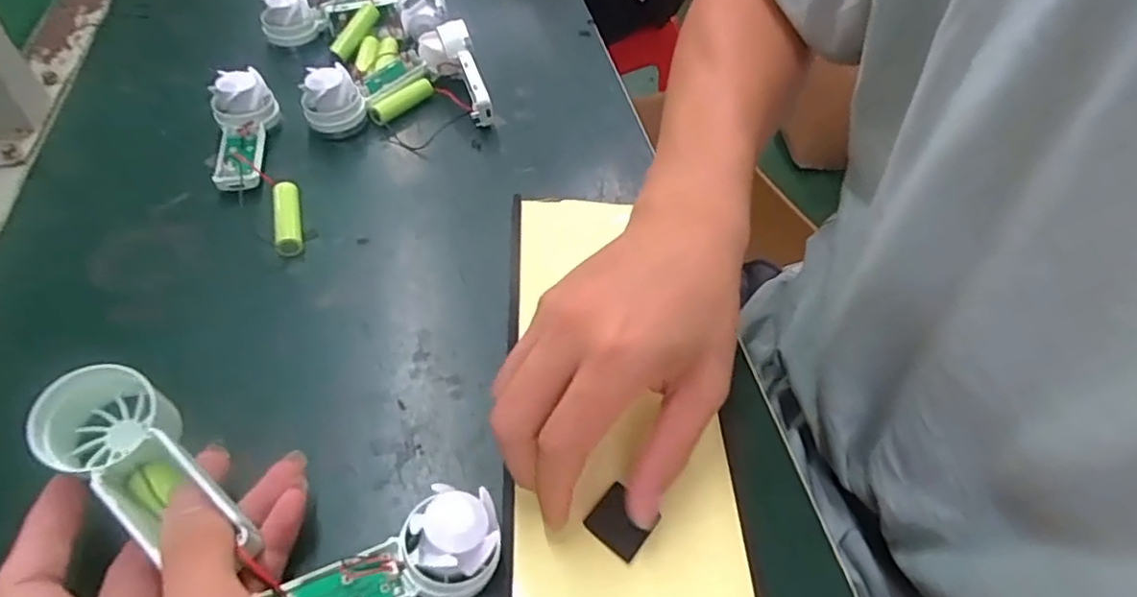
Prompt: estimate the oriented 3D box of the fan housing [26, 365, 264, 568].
[{"bbox_3d":[-0.160,0.062,0.241,0.096,0.040,0.040,33,55,22],"label":"fan housing"}]

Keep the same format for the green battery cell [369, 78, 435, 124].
[{"bbox_3d":[-0.118,-0.140,0.460,0.012,0.015,0.051,37,57,22],"label":"green battery cell"}]

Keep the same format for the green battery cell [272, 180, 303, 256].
[{"bbox_3d":[-0.165,-0.047,0.378,0.014,0.015,0.049,-10,53,-14],"label":"green battery cell"}]

